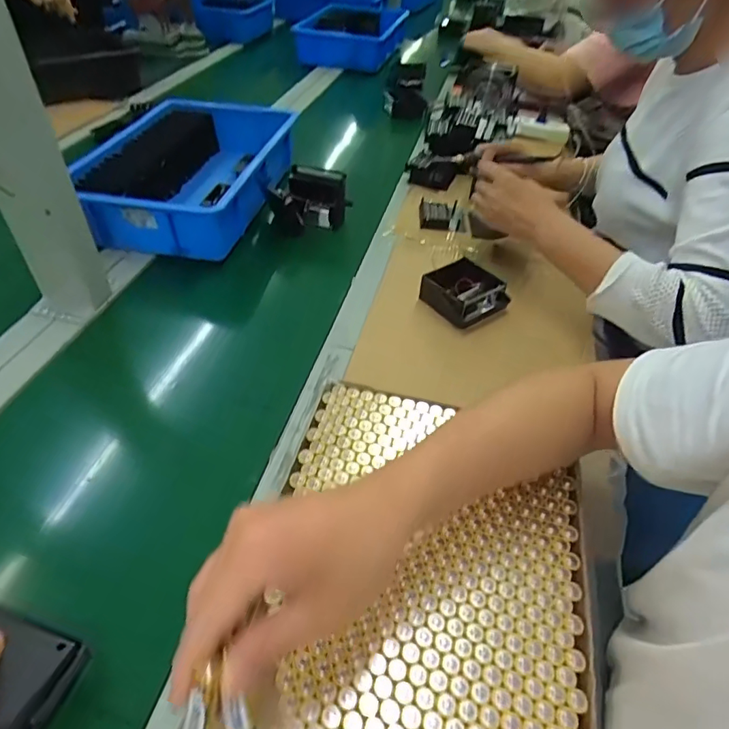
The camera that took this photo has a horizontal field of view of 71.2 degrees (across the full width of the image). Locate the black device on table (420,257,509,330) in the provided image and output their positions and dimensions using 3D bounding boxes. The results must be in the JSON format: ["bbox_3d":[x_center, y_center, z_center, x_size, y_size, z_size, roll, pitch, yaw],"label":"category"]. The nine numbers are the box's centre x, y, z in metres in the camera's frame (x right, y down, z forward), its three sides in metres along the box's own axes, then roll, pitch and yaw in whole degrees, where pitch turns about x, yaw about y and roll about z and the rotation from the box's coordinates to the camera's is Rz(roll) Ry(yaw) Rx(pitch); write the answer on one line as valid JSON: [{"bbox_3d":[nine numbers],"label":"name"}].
[{"bbox_3d":[0.140,-0.106,0.710,0.097,0.041,0.094,-25,51,-26],"label":"black device on table"}]

